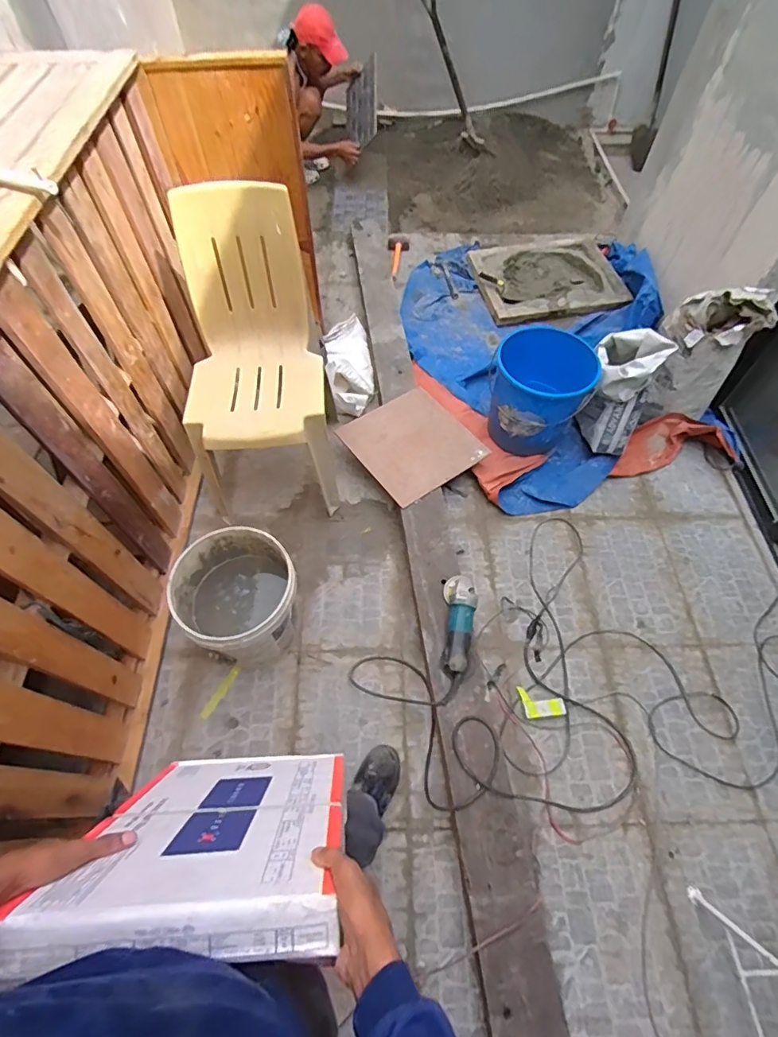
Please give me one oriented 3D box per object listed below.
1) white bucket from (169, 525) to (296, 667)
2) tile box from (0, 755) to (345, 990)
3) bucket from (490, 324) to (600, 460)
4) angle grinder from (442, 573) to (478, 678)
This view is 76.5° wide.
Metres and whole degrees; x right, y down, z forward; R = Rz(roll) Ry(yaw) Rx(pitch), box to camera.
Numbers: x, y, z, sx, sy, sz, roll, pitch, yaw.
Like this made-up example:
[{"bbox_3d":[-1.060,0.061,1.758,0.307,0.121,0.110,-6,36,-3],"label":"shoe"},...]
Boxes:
[{"bbox_3d":[-0.396,0.225,1.384,0.316,0.325,0.294,1,58,-2],"label":"white bucket"},{"bbox_3d":[-0.211,0.400,0.642,0.290,0.457,0.046,-1,80,-4],"label":"tile box"},{"bbox_3d":[0.532,-0.455,1.761,0.330,0.308,0.353,1,58,-2],"label":"bucket"},{"bbox_3d":[0.197,0.284,1.360,0.093,0.081,0.295,7,58,2],"label":"angle grinder"}]

